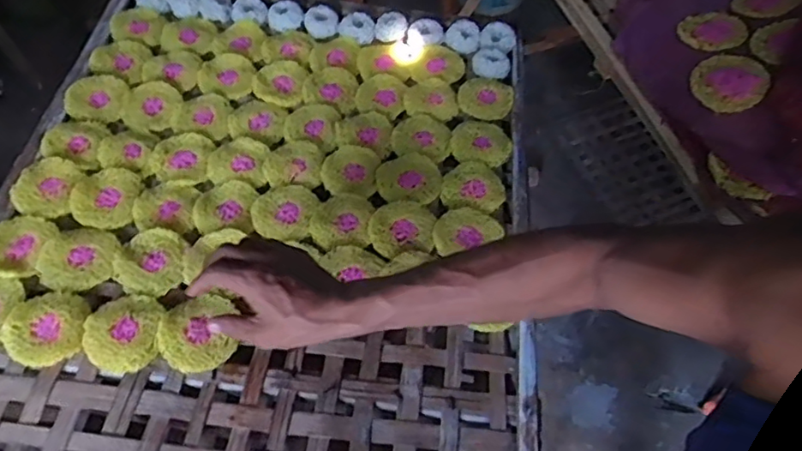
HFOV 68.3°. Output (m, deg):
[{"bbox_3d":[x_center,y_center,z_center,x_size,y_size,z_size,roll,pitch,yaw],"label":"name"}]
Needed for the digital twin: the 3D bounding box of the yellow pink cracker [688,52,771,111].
[{"bbox_3d":[0.362,-0.161,0.652,0.076,0.012,0.076,2,64,21],"label":"yellow pink cracker"}]

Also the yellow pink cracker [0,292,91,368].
[{"bbox_3d":[-0.348,0.100,0.583,0.076,0.010,0.076,22,58,14],"label":"yellow pink cracker"}]

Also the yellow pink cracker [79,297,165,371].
[{"bbox_3d":[-0.277,0.106,0.588,0.073,0.007,0.076,0,55,0],"label":"yellow pink cracker"}]

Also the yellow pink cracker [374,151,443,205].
[{"bbox_3d":[0.009,-0.057,0.714,0.078,0.004,0.077,0,55,0],"label":"yellow pink cracker"}]

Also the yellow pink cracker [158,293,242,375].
[{"bbox_3d":[-0.200,0.105,0.583,0.071,0.015,0.076,0,55,0],"label":"yellow pink cracker"}]

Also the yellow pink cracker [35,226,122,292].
[{"bbox_3d":[-0.345,0.033,0.632,0.075,0.011,0.077,0,55,0],"label":"yellow pink cracker"}]

